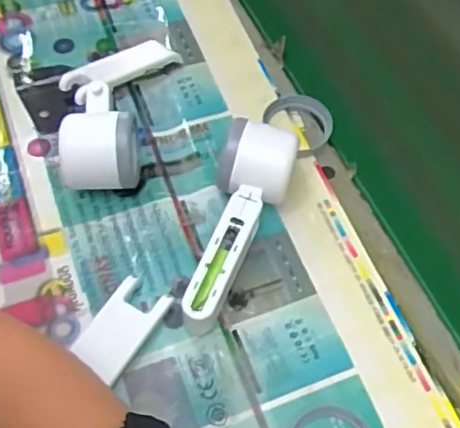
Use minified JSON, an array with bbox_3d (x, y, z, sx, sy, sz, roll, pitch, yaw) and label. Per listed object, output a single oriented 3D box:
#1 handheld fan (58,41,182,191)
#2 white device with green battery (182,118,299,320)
[{"bbox_3d":[-0.102,-0.097,0.505,0.090,0.054,0.169,12,59,3],"label":"handheld fan"},{"bbox_3d":[0.005,0.008,0.454,0.057,0.054,0.161,15,60,5],"label":"white device with green battery"}]

